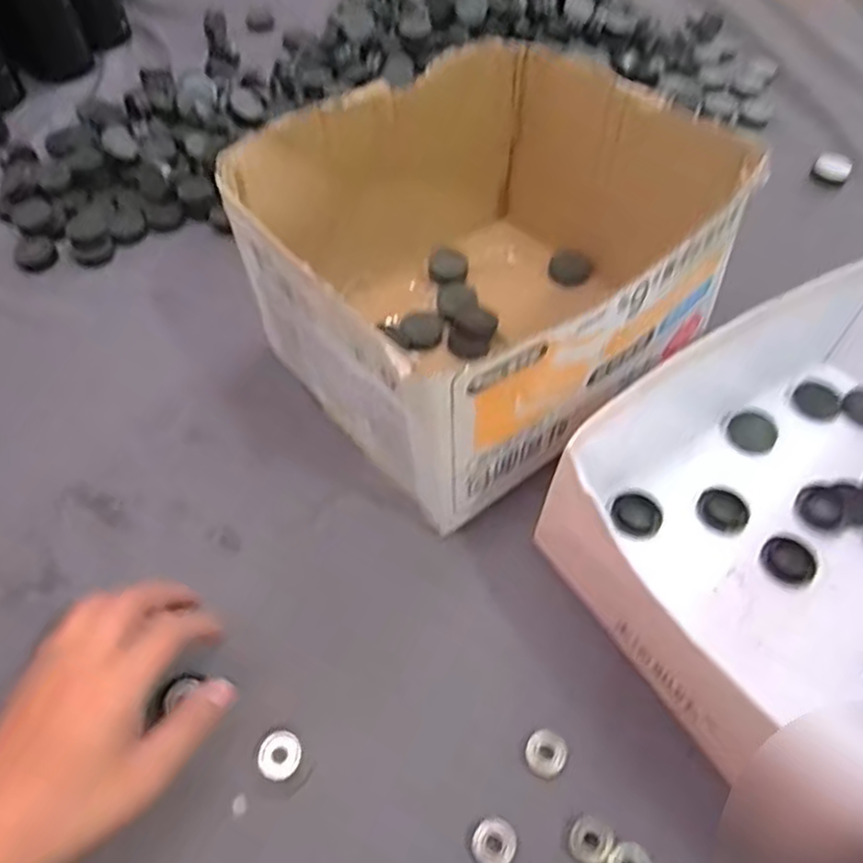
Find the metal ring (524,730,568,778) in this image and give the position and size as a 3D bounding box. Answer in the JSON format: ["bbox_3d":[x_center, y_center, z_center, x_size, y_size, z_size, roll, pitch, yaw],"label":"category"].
[{"bbox_3d":[0.061,0.171,0.381,0.021,0.004,0.023,0,54,0],"label":"metal ring"}]

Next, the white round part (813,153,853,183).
[{"bbox_3d":[0.384,-0.253,0.684,0.031,0.018,0.021,26,58,17],"label":"white round part"}]

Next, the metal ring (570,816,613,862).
[{"bbox_3d":[0.080,0.203,0.356,0.020,0.004,0.021,36,61,23],"label":"metal ring"}]

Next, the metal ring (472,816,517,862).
[{"bbox_3d":[0.032,0.206,0.357,0.021,0.004,0.023,0,54,0],"label":"metal ring"}]

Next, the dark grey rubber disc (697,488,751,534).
[{"bbox_3d":[0.193,0.051,0.471,0.031,0.006,0.029,28,58,18],"label":"dark grey rubber disc"}]

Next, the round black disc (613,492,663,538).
[{"bbox_3d":[0.135,0.053,0.466,0.030,0.004,0.030,0,54,0],"label":"round black disc"}]

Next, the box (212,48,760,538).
[{"bbox_3d":[0.034,-0.117,0.495,0.274,0.153,0.247,-32,60,-22],"label":"box"}]

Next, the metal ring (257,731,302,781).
[{"bbox_3d":[-0.079,0.169,0.375,0.021,0.007,0.023,0,54,0],"label":"metal ring"}]

